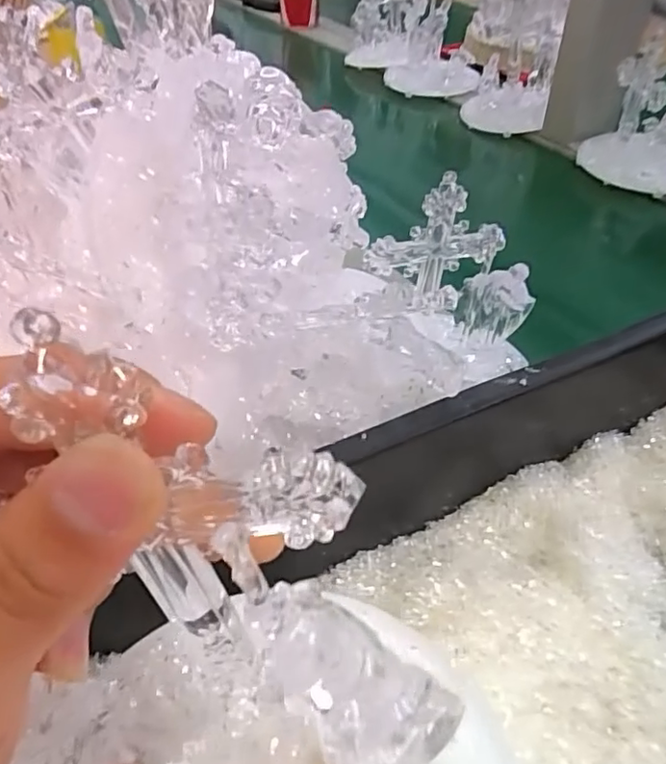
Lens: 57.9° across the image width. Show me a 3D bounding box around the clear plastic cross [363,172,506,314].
[{"bbox_3d":[0.060,-0.078,0.351,0.079,0.085,0.010,-11,44,-12],"label":"clear plastic cross"}]

